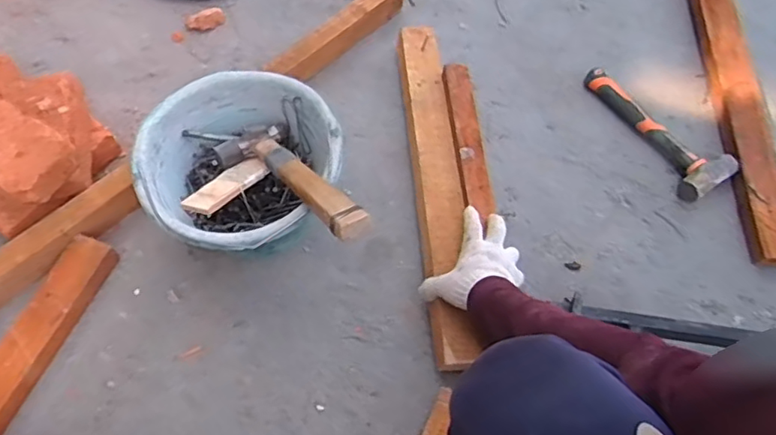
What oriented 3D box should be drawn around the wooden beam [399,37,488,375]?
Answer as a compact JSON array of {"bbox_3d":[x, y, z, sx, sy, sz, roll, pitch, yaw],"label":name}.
[{"bbox_3d":[0.076,-0.067,0.871,0.077,0.042,0.575,-2,63,-3],"label":"wooden beam"}]

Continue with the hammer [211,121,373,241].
[{"bbox_3d":[-0.116,-0.053,0.730,0.104,0.037,0.302,-37,43,-17],"label":"hammer"}]

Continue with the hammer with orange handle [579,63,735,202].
[{"bbox_3d":[0.437,-0.151,0.956,0.099,0.051,0.284,-30,69,-15],"label":"hammer with orange handle"}]

